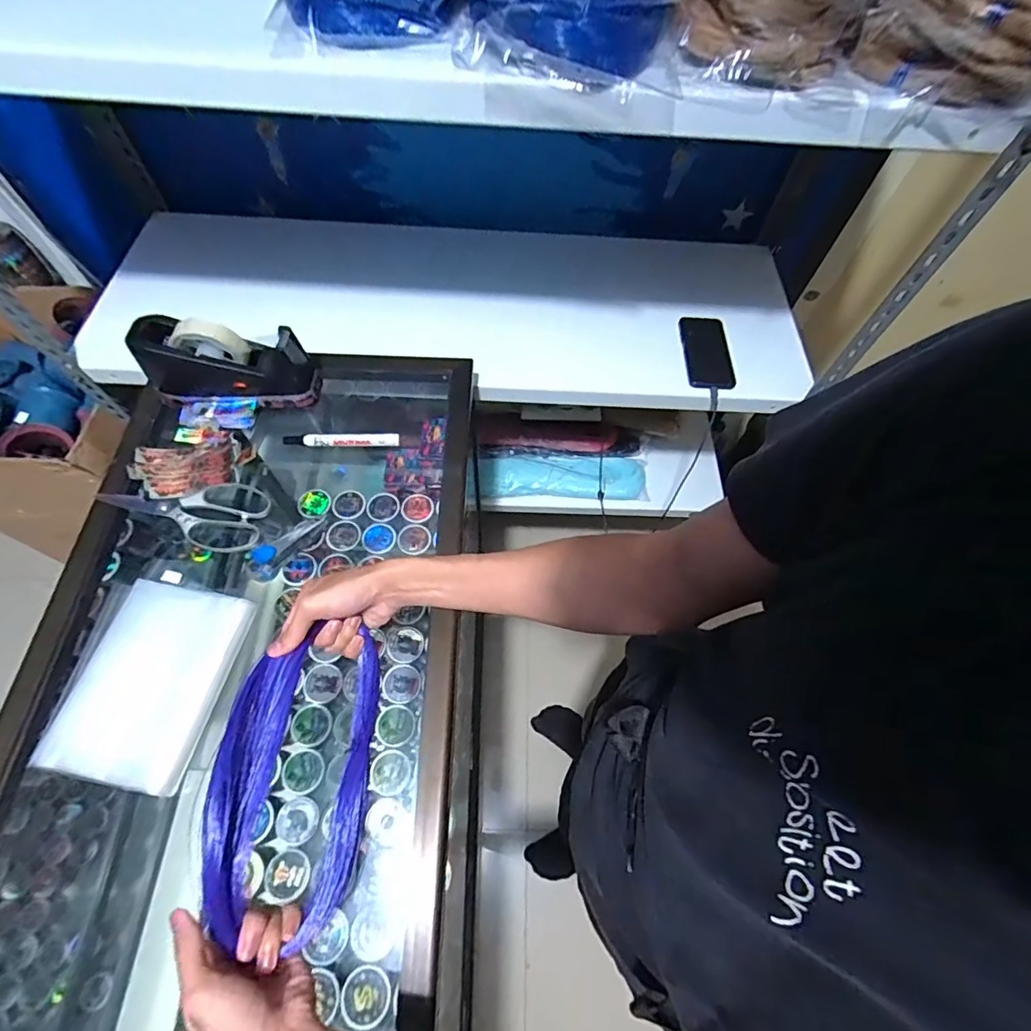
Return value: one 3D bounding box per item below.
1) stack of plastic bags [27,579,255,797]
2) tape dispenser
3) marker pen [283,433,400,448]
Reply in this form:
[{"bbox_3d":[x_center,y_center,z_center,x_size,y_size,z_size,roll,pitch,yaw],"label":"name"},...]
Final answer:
[{"bbox_3d":[-0.369,0.167,0.515,0.129,0.029,0.185,11,62,3],"label":"stack of plastic bags"},{"bbox_3d":[-0.361,-0.194,0.642,0.205,0.117,0.071,5,61,-16],"label":"tape dispenser"},{"bbox_3d":[-0.227,-0.097,0.654,0.149,0.021,0.017,1,62,-2],"label":"marker pen"}]

